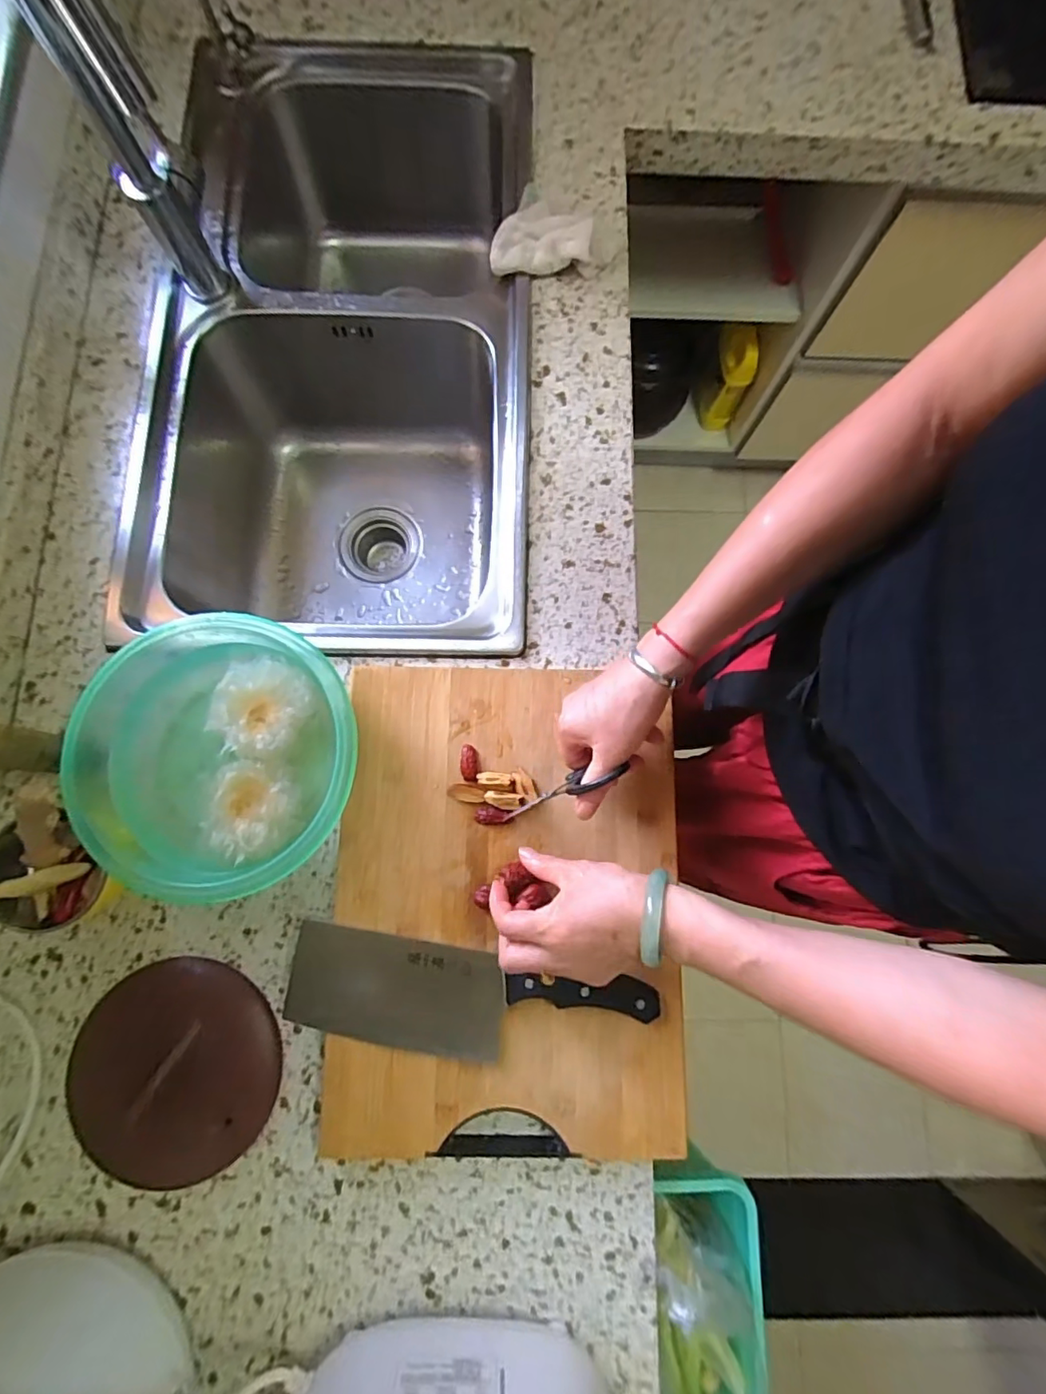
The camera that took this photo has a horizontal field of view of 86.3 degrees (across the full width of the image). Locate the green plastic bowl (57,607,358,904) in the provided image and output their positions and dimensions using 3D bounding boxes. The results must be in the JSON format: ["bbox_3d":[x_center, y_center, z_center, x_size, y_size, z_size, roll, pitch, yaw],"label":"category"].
[{"bbox_3d":[-0.258,0.050,0.478,0.231,0.075,0.221,0,80,-1],"label":"green plastic bowl"}]

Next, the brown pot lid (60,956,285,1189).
[{"bbox_3d":[-0.291,0.309,0.452,0.162,0.034,0.171,0,80,-1],"label":"brown pot lid"}]

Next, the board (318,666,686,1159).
[{"bbox_3d":[-0.012,0.171,0.483,0.288,0.031,0.394,2,80,-1],"label":"board"}]

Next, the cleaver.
[{"bbox_3d":[-0.045,0.249,0.450,0.289,0.021,0.083,9,80,0],"label":"cleaver"}]

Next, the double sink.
[{"bbox_3d":[-0.215,-0.398,0.707,0.429,0.228,0.717,0,80,-1],"label":"double sink"}]

